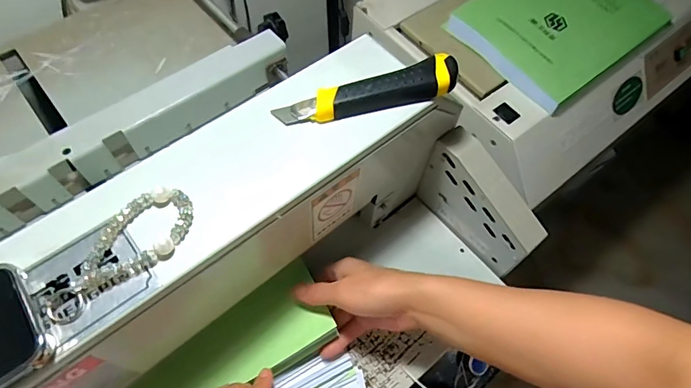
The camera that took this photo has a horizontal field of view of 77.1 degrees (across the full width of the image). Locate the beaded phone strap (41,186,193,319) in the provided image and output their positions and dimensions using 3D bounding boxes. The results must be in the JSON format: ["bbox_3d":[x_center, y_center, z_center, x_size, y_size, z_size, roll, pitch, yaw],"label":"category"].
[{"bbox_3d":[-0.149,0.041,0.297,0.048,0.014,0.109,25,63,11],"label":"beaded phone strap"}]

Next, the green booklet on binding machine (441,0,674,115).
[{"bbox_3d":[0.337,-0.276,0.659,0.312,0.035,0.210,-36,74,-14],"label":"green booklet on binding machine"}]

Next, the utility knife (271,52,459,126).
[{"bbox_3d":[0.022,-0.087,0.370,0.159,0.016,0.033,-16,63,-11],"label":"utility knife"}]

